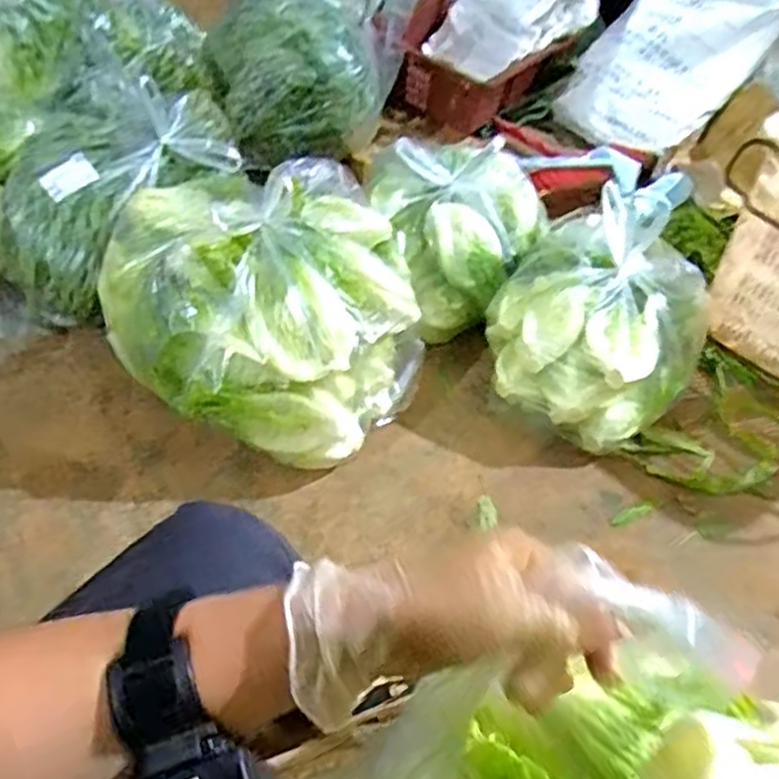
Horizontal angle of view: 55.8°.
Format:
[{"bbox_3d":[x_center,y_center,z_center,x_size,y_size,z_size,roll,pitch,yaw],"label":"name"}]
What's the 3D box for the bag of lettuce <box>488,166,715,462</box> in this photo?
[{"bbox_3d":[0.312,-0.116,1.074,0.288,0.289,0.294,28,50,19],"label":"bag of lettuce"}]

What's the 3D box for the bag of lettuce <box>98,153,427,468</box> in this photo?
[{"bbox_3d":[-0.164,-0.126,1.010,0.398,0.246,0.357,34,52,24],"label":"bag of lettuce"}]

